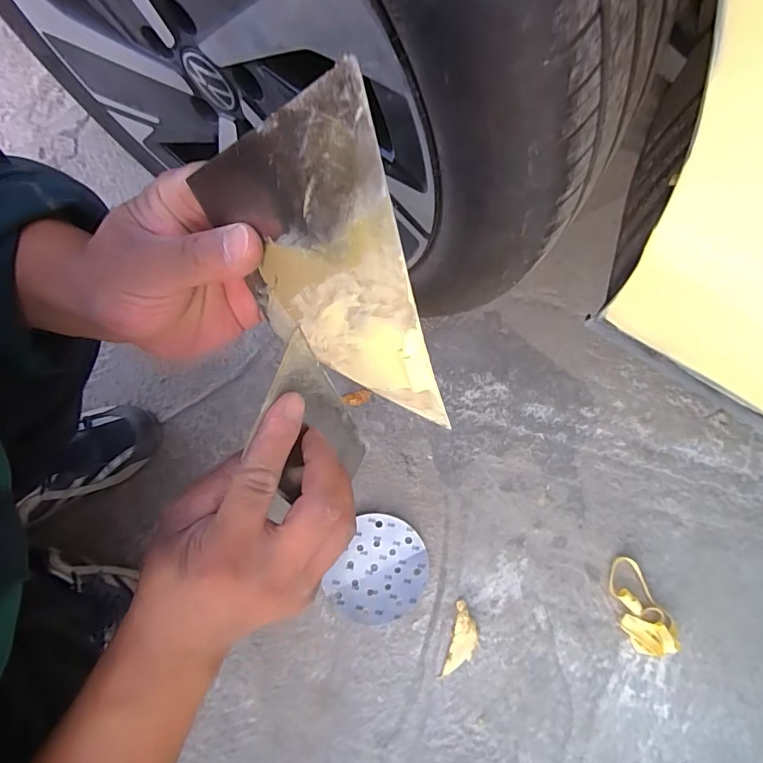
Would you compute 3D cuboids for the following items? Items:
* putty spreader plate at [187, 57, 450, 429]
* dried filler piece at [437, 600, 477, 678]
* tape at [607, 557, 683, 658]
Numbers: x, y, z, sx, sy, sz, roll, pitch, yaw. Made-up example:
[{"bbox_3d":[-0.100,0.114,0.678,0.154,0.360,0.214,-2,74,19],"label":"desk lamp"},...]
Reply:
[{"bbox_3d":[-0.028,-0.044,0.220,0.104,0.169,0.006,19,59,30],"label":"putty spreader plate"},{"bbox_3d":[0.105,0.340,0.623,0.034,0.012,0.093,16,78,2],"label":"dried filler piece"},{"bbox_3d":[0.339,0.299,0.630,0.064,0.026,0.118,-30,81,-7],"label":"tape"}]

